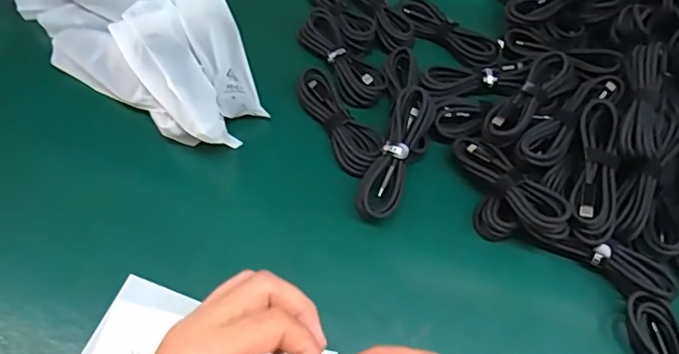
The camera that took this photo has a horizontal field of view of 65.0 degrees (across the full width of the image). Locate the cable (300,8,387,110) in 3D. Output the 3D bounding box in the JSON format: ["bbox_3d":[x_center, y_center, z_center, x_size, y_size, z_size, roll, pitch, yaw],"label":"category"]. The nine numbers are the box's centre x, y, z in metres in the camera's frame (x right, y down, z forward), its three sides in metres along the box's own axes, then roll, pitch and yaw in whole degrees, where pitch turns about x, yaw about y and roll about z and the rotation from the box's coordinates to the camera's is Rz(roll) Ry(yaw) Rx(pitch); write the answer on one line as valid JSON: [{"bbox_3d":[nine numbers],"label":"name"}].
[{"bbox_3d":[0.001,-0.109,0.487,0.042,0.019,0.105,-29,64,-14],"label":"cable"}]

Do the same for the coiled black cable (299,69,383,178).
[{"bbox_3d":[0.001,-0.048,0.453,0.039,0.012,0.109,-25,63,-13],"label":"coiled black cable"}]

